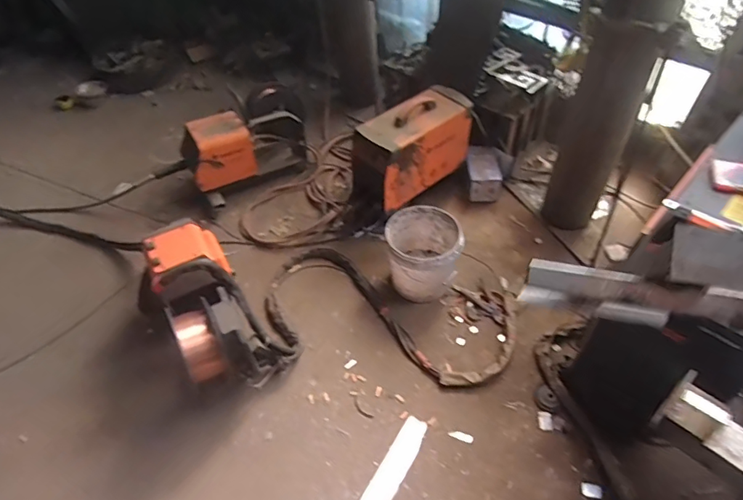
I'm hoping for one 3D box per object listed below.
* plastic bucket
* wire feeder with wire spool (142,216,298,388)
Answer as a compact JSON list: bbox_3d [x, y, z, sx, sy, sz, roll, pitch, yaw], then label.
[{"bbox_3d":[0.188,0.023,1.797,0.272,0.245,0.273,-2,48,2],"label":"plastic bucket"},{"bbox_3d":[-0.527,0.178,1.540,0.295,0.375,0.530,-38,57,-26],"label":"wire feeder with wire spool"}]

